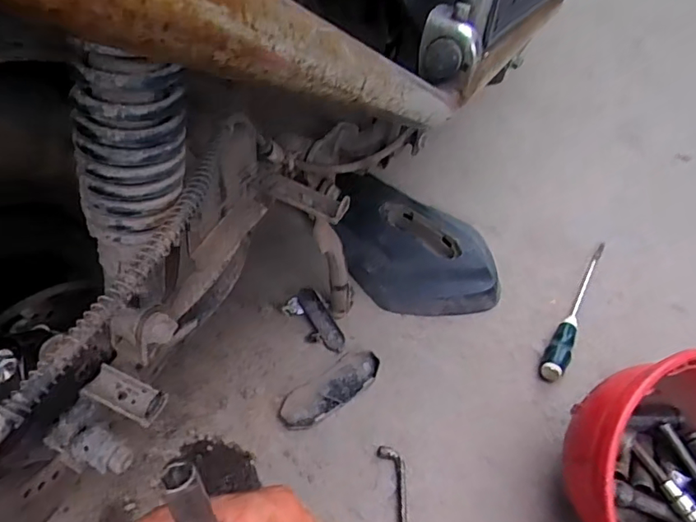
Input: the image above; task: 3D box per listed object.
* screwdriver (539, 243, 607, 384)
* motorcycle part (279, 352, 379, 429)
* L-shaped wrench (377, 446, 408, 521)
[{"bbox_3d":[0.330,0.056,0.765,0.030,0.028,0.285,30,52,19],"label":"screwdriver"},{"bbox_3d":[-0.019,0.148,0.642,0.131,0.009,0.047,-28,57,-27],"label":"motorcycle part"},{"bbox_3d":[0.050,0.248,0.564,0.023,0.010,0.115,0,49,-7],"label":"L-shaped wrench"}]

